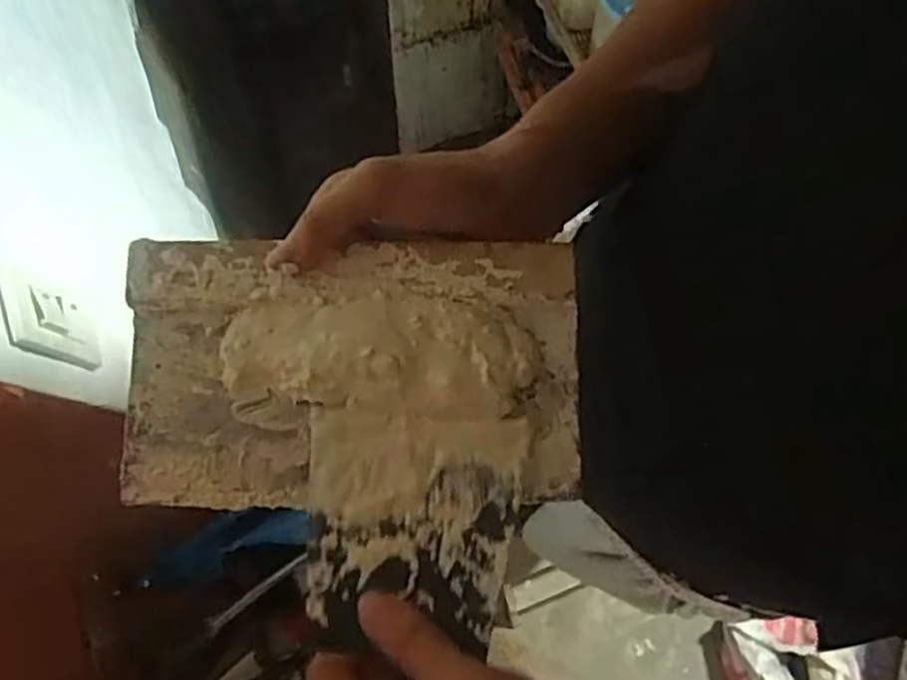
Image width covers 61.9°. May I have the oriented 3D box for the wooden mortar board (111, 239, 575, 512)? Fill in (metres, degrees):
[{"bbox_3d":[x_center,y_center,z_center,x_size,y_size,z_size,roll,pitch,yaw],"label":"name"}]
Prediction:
[{"bbox_3d":[-0.044,0.013,0.332,0.195,0.020,0.112,0,76,1],"label":"wooden mortar board"}]

